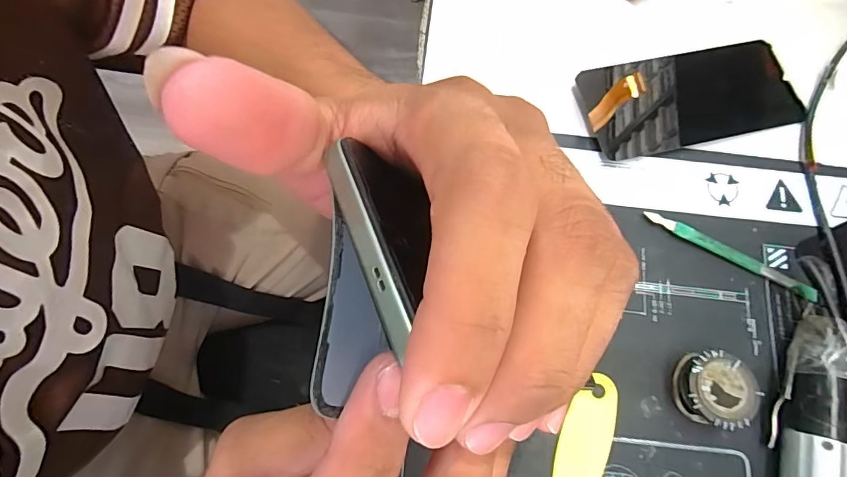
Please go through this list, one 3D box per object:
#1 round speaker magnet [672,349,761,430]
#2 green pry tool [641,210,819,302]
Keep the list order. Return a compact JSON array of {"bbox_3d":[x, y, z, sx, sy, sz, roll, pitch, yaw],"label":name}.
[{"bbox_3d":[0.165,0.086,0.261,0.039,0.024,0.039,0,74,-1],"label":"round speaker magnet"},{"bbox_3d":[0.198,0.010,0.292,0.113,0.006,0.009,28,75,6],"label":"green pry tool"}]

